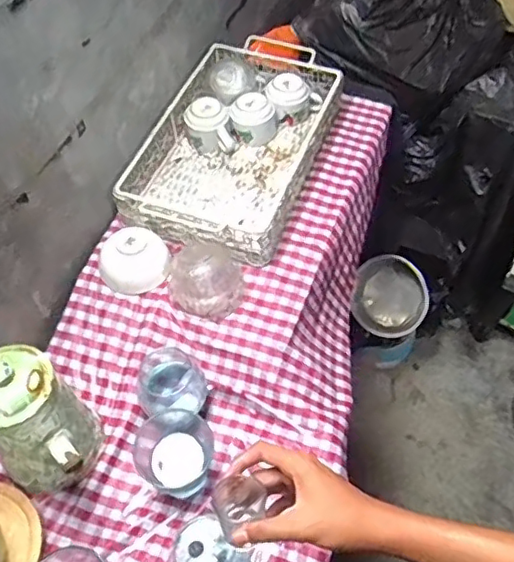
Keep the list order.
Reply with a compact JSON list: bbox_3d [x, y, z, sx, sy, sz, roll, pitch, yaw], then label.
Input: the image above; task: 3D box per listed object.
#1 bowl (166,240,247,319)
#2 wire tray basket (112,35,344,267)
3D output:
[{"bbox_3d":[-0.076,-0.006,0.885,0.110,0.074,0.101,0,56,0],"label":"bowl"},{"bbox_3d":[-0.037,-0.241,1.034,0.273,0.085,0.448,16,57,11],"label":"wire tray basket"}]

